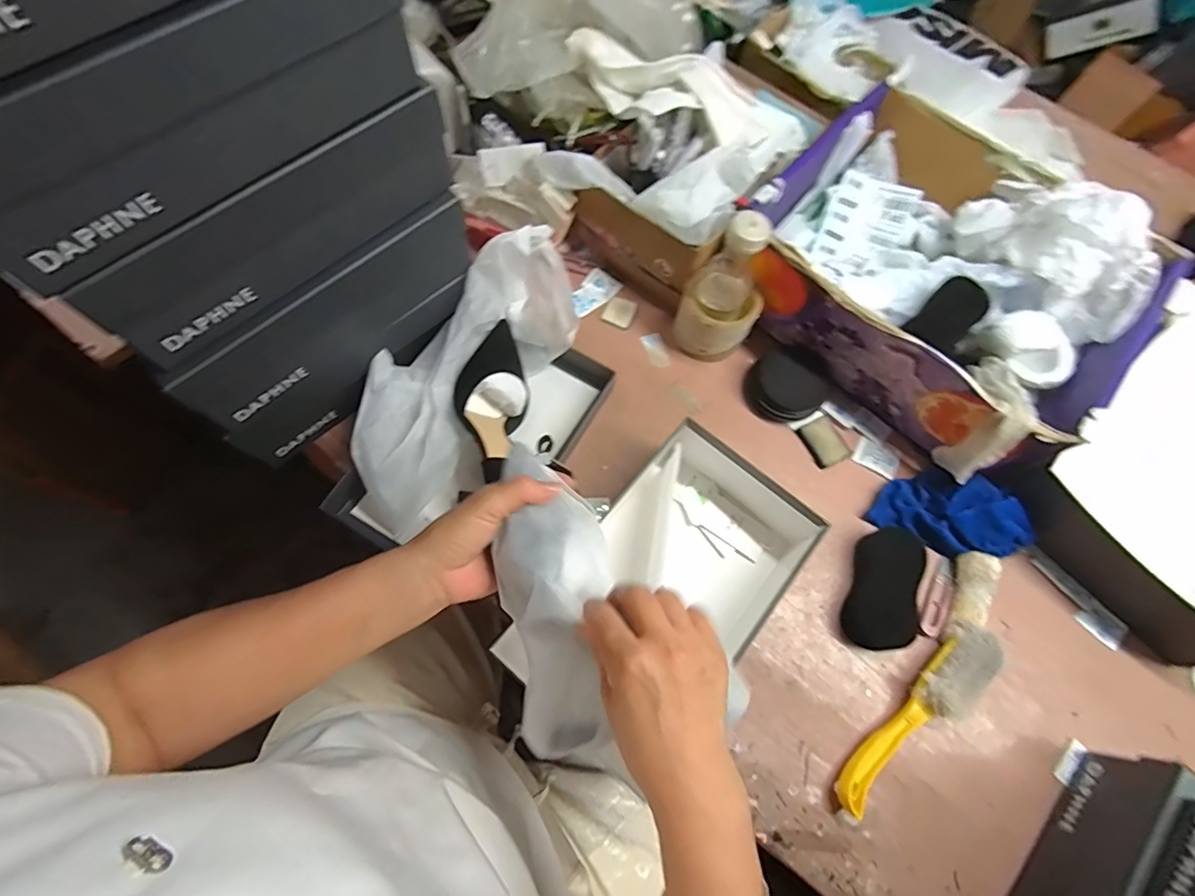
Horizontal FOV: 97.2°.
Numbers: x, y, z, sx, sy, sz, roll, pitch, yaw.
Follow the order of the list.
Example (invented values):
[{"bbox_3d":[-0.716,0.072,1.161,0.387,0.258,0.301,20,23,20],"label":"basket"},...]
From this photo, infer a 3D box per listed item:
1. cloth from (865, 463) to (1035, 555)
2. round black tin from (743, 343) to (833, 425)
[{"bbox_3d":[0.398,0.068,0.587,0.163,0.054,0.092,19,70,4],"label":"cloth"},{"bbox_3d":[0.232,-0.080,0.638,0.088,0.045,0.094,1,69,-2],"label":"round black tin"}]

